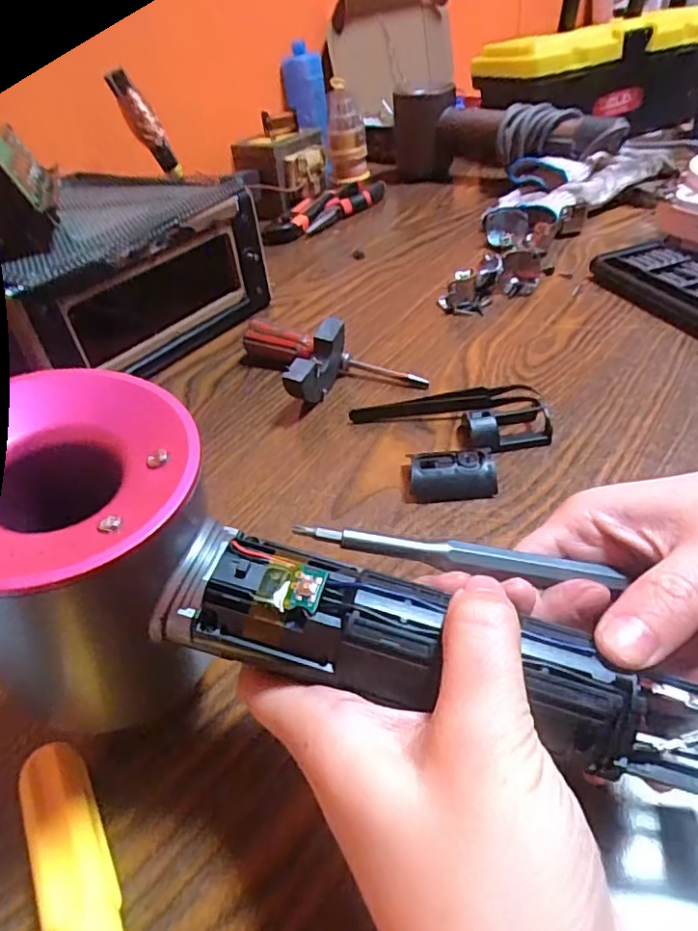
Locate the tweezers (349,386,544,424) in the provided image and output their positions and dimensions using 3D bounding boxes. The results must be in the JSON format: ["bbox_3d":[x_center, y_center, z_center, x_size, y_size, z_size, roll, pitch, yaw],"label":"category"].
[{"bbox_3d":[0.056,-0.036,0.347,0.111,0.013,0.012,-5,40,2],"label":"tweezers"}]

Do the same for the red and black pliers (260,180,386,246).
[{"bbox_3d":[-0.025,-0.291,0.652,0.037,0.027,0.202,29,51,35],"label":"red and black pliers"}]

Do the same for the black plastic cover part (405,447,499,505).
[{"bbox_3d":[0.054,0.004,0.299,0.043,0.014,0.028,-4,40,3],"label":"black plastic cover part"}]

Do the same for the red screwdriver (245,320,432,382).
[{"bbox_3d":[-0.016,-0.075,0.394,0.138,0.021,0.023,17,46,26],"label":"red screwdriver"}]

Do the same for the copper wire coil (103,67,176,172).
[{"bbox_3d":[-0.196,-0.329,0.553,0.022,0.095,0.023,-12,53,16],"label":"copper wire coil"}]

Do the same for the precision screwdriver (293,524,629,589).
[{"bbox_3d":[0.034,0.028,0.184,0.101,0.005,0.007,9,41,-2],"label":"precision screwdriver"}]

